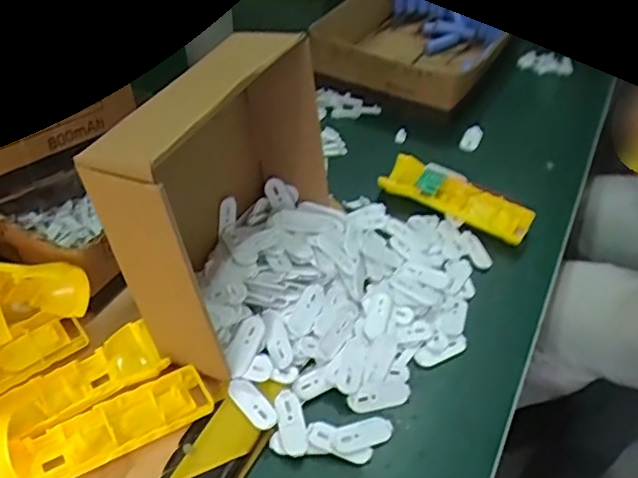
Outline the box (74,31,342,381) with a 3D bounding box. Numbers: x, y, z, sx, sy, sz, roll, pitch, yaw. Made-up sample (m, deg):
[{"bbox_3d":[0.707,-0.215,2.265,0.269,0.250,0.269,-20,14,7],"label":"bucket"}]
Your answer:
[{"bbox_3d":[-0.066,-0.030,0.472,0.082,0.191,0.207,19,46,16],"label":"box"}]

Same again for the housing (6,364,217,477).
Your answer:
[{"bbox_3d":[-0.154,0.140,0.417,0.160,0.019,0.043,-24,50,-25],"label":"housing"}]

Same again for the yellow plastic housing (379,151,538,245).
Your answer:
[{"bbox_3d":[0.140,-0.043,0.617,0.156,0.027,0.038,30,50,26],"label":"yellow plastic housing"}]

